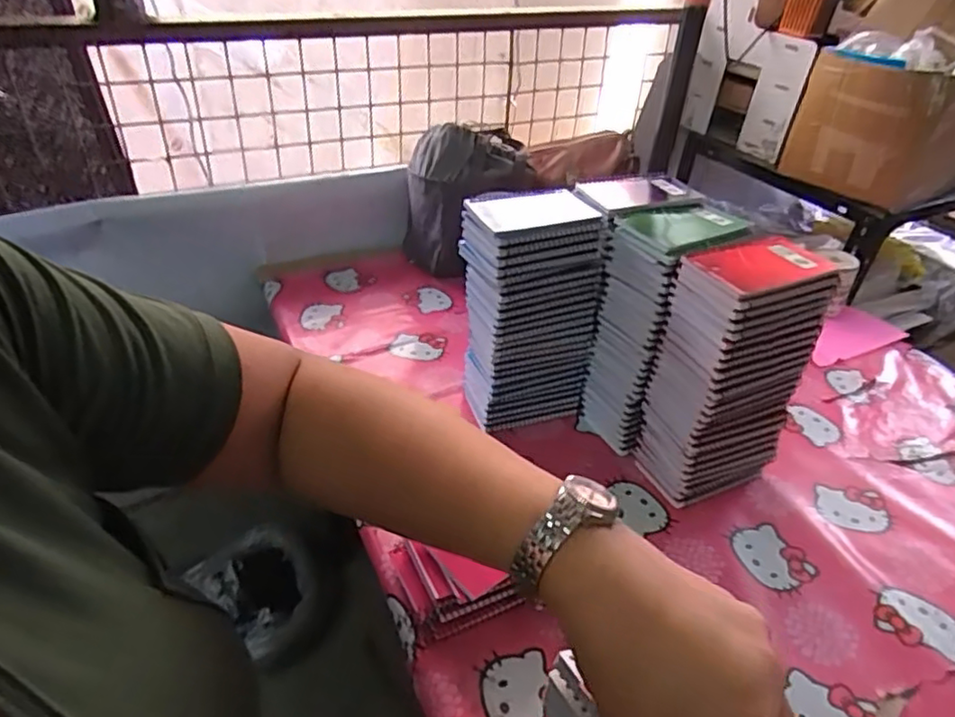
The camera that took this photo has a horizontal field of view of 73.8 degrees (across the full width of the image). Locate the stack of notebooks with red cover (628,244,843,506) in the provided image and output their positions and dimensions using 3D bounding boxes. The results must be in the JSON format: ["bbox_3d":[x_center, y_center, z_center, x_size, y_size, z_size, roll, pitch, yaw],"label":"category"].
[{"bbox_3d":[0.269,0.022,0.697,0.128,0.282,0.092,-14,39,-22],"label":"stack of notebooks with red cover"}]

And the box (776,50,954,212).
[{"bbox_3d":[0.774,-0.420,1.143,0.352,0.209,0.220,-14,40,-23],"label":"box"}]

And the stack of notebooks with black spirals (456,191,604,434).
[{"bbox_3d":[0.060,-0.059,0.777,0.149,0.300,0.087,-11,38,-20],"label":"stack of notebooks with black spirals"}]

